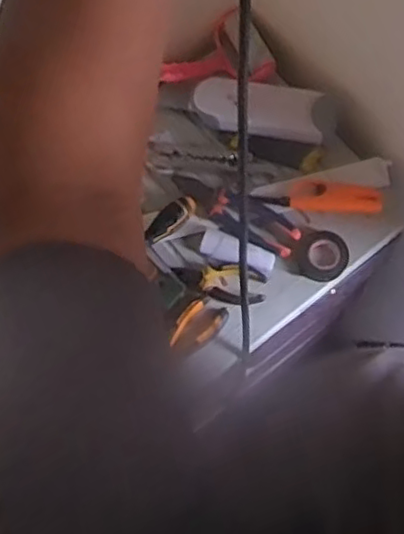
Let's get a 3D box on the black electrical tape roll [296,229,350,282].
[{"bbox_3d":[0.165,-0.017,0.889,0.073,0.020,0.068,-1,72,2],"label":"black electrical tape roll"}]

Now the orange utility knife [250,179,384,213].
[{"bbox_3d":[0.165,-0.102,0.916,0.173,0.017,0.045,4,72,3],"label":"orange utility knife"}]

